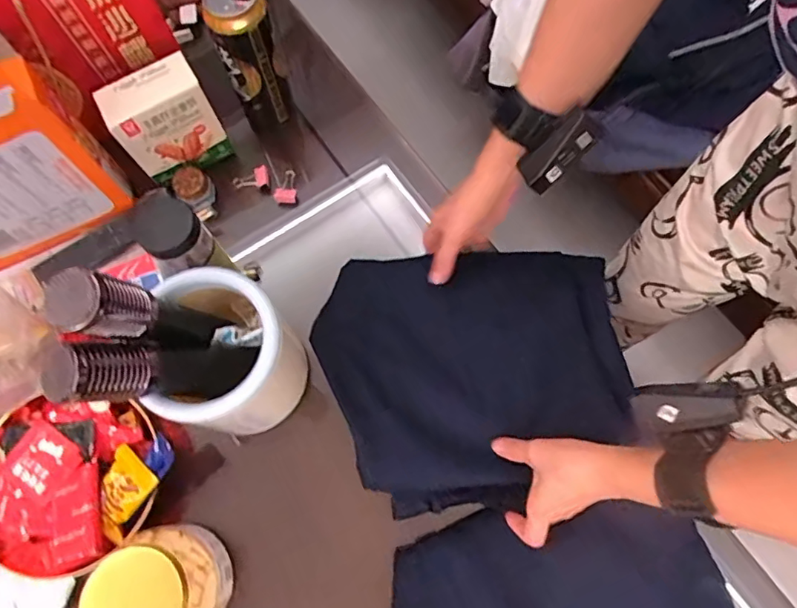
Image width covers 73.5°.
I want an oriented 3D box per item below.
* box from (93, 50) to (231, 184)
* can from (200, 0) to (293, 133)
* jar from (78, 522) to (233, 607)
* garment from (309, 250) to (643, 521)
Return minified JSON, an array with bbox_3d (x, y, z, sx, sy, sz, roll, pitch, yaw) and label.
[{"bbox_3d":[-0.252,-0.196,0.581,0.099,0.117,0.045,-32,74,-10],"label":"box"},{"bbox_3d":[-0.159,-0.262,0.583,0.058,0.166,0.057,0,71,1],"label":"can"},{"bbox_3d":[-0.202,0.244,0.457,0.090,0.083,0.094,0,71,1],"label":"jar"},{"bbox_3d":[0.069,0.062,0.522,0.282,0.034,0.248,-5,71,-1],"label":"garment"}]

